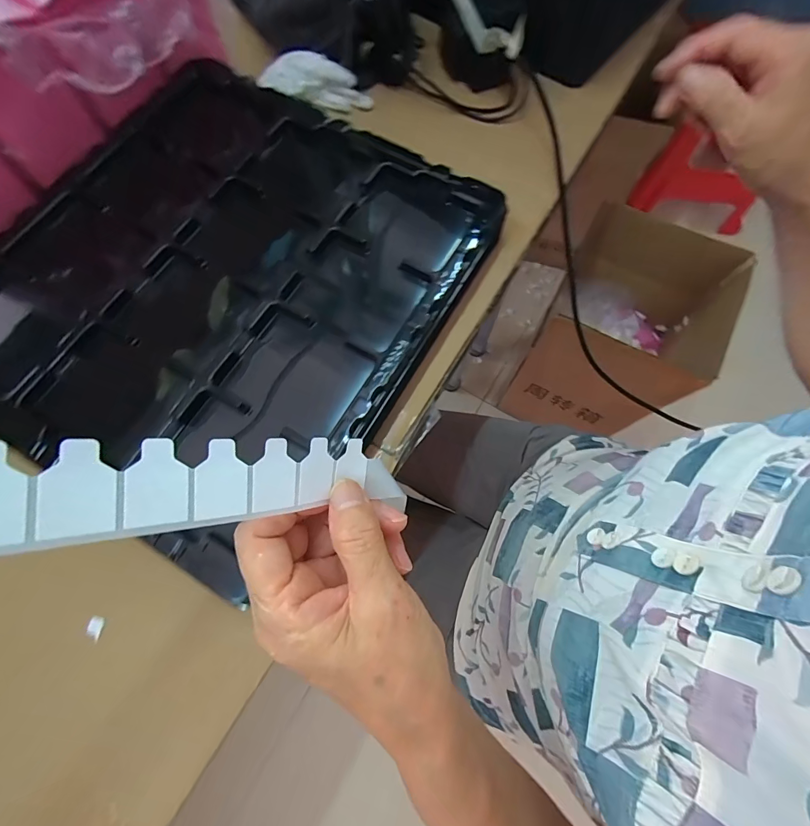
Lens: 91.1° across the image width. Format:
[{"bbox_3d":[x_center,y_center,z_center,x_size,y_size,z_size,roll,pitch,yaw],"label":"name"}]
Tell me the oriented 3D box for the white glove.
[{"bbox_3d":[-0.093,-0.350,0.423,0.112,0.034,0.052,9,71,-10],"label":"white glove"}]

